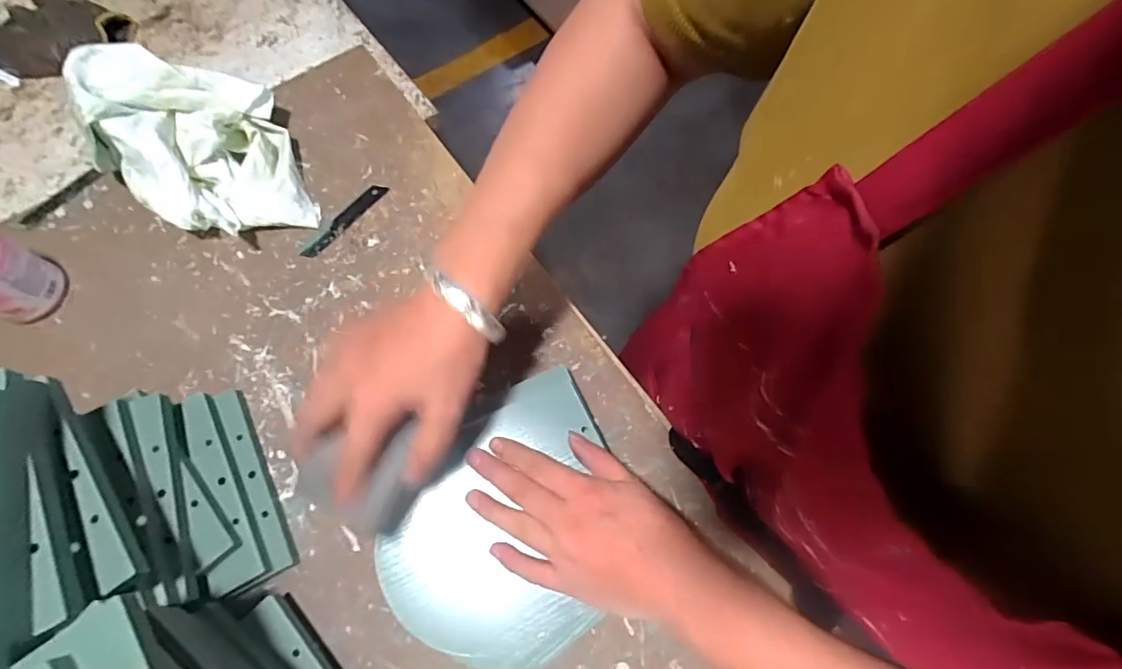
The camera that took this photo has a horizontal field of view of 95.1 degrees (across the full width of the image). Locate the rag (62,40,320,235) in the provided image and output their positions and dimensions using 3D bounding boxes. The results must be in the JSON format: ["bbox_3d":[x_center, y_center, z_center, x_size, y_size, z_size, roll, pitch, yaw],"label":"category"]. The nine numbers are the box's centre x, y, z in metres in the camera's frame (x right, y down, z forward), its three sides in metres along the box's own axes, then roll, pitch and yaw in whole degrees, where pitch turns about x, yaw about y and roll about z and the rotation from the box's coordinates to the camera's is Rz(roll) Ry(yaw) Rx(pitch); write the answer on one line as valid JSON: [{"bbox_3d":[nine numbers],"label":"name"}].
[{"bbox_3d":[-0.327,-0.159,0.446,0.152,0.105,0.145,-22,70,-7],"label":"rag"}]

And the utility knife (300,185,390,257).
[{"bbox_3d":[-0.202,-0.108,0.481,0.018,0.004,0.097,37,74,14],"label":"utility knife"}]

